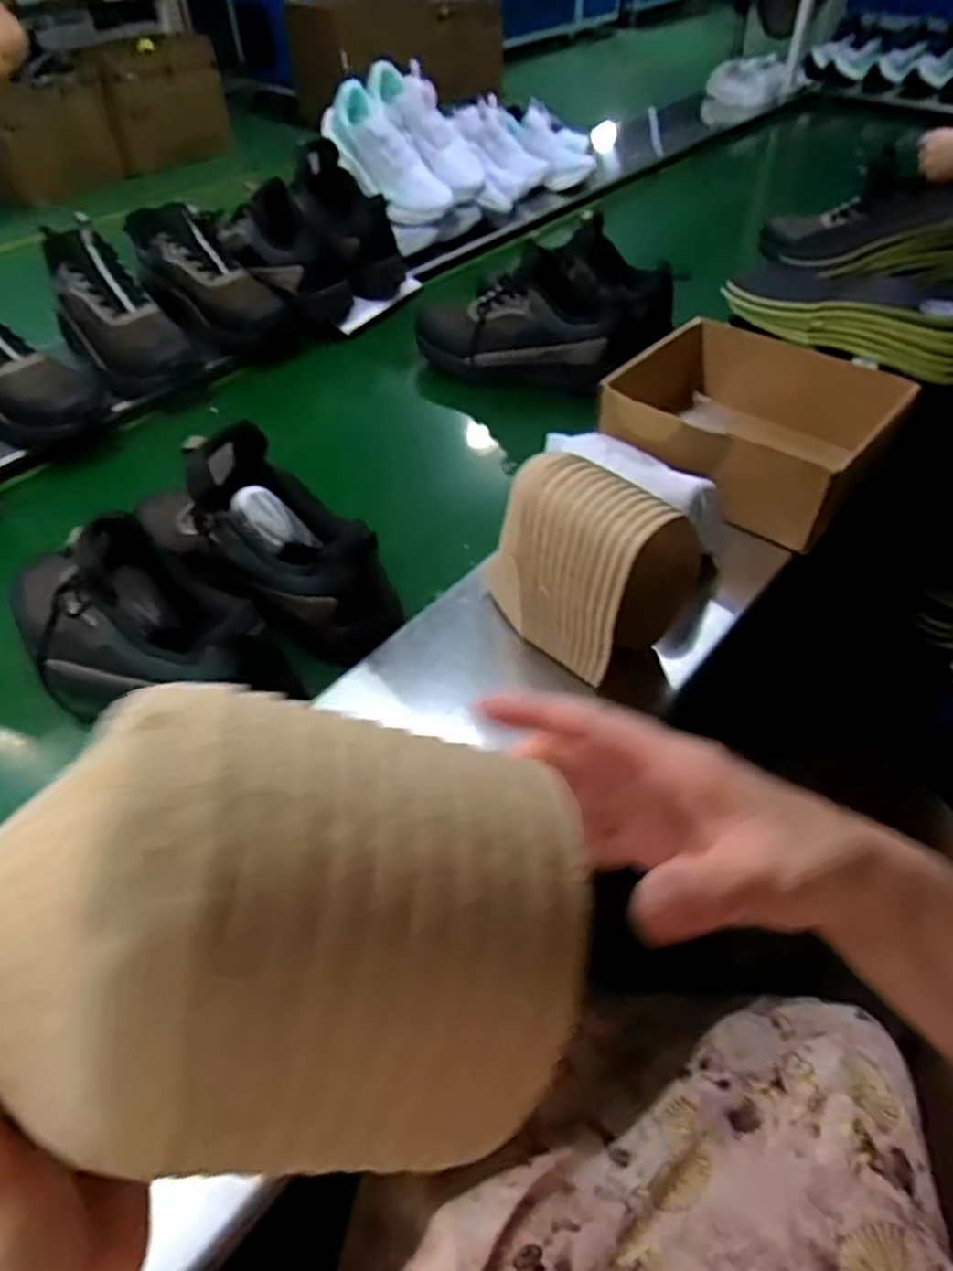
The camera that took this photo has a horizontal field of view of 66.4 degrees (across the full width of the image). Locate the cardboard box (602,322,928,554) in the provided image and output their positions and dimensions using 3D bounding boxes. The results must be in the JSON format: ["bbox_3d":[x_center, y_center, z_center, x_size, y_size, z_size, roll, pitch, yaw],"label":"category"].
[{"bbox_3d":[0.293,-0.227,0.796,0.261,0.110,0.220,35,57,28],"label":"cardboard box"}]

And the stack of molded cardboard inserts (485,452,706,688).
[{"bbox_3d":[0.092,-0.054,0.596,0.139,0.171,0.103,33,56,27],"label":"stack of molded cardboard inserts"}]

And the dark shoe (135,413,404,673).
[{"bbox_3d":[-0.198,-0.089,0.679,0.238,0.161,0.117,31,55,26],"label":"dark shoe"}]

